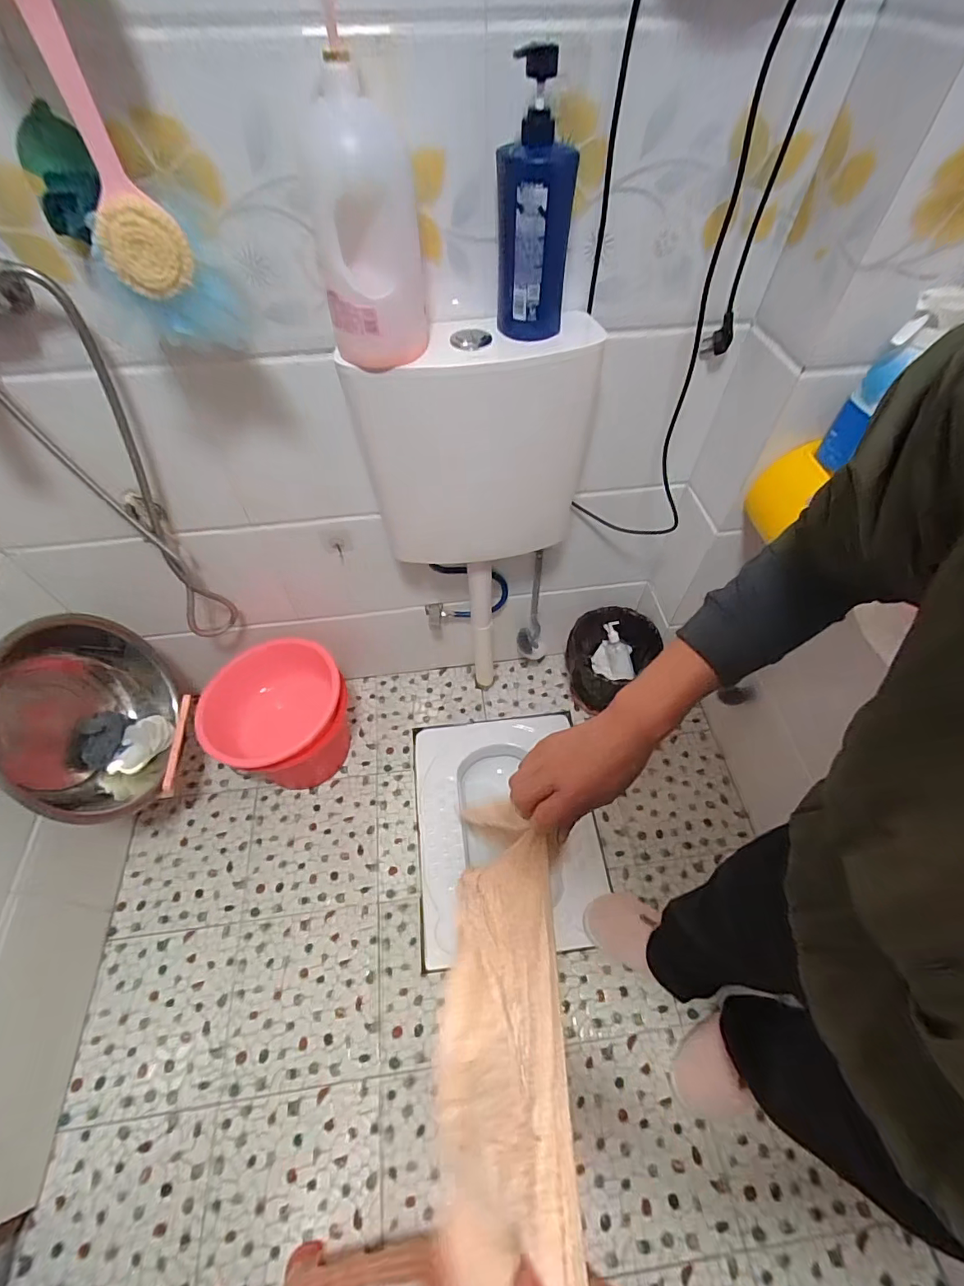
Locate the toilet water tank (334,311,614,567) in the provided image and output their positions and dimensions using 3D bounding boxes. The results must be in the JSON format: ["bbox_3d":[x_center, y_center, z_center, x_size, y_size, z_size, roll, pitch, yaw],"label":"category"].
[{"bbox_3d":[-0.002,-0.312,0.835,0.379,0.370,0.133,-12,56,-8],"label":"toilet water tank"}]

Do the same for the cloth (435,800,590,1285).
[{"bbox_3d":[0.011,0.258,0.381,0.089,0.170,0.304,2,55,2],"label":"cloth"}]

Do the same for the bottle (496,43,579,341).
[{"bbox_3d":[0.064,-0.516,0.603,0.085,0.253,0.084,7,56,5],"label":"bottle"}]

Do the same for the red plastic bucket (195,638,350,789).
[{"bbox_3d":[-0.456,0.203,1.202,0.290,0.296,0.289,0,55,0],"label":"red plastic bucket"}]

